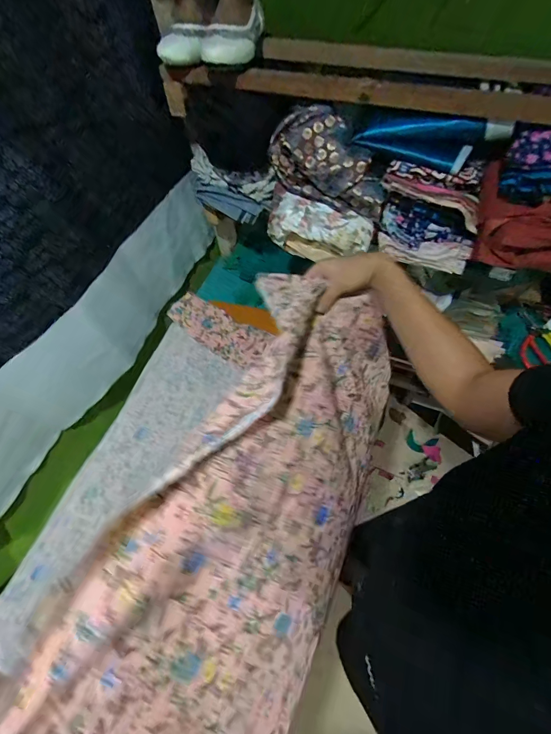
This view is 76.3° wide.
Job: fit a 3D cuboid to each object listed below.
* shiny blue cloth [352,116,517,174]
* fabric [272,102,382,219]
[{"bbox_3d":[0.253,-0.379,0.584,0.236,0.068,0.042,15,60,14],"label":"shiny blue cloth"},{"bbox_3d":[0.097,-0.369,0.636,0.214,0.135,0.069,16,60,14],"label":"fabric"}]

